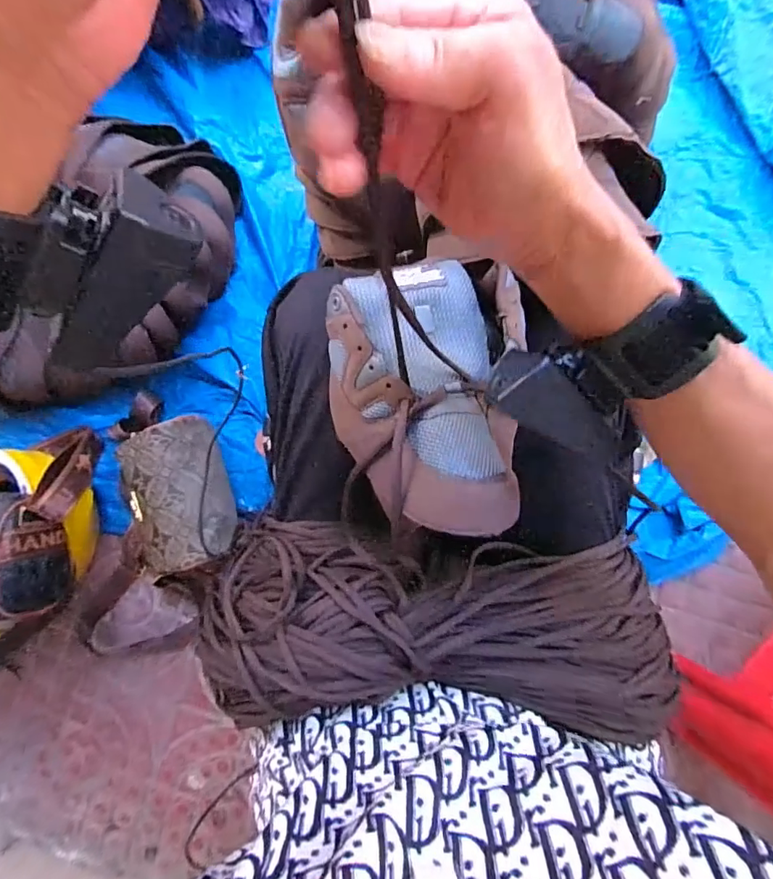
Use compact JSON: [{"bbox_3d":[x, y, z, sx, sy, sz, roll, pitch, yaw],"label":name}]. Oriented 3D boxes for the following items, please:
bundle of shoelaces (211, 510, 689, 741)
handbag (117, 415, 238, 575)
[{"bbox_3d":[0.045,0.144,0.384,0.358,0.089,0.132,5,87,6],"label":"bundle of shoelaces"},{"bbox_3d":[-0.310,0.081,0.741,0.159,0.079,0.206,-12,86,5],"label":"handbag"}]

